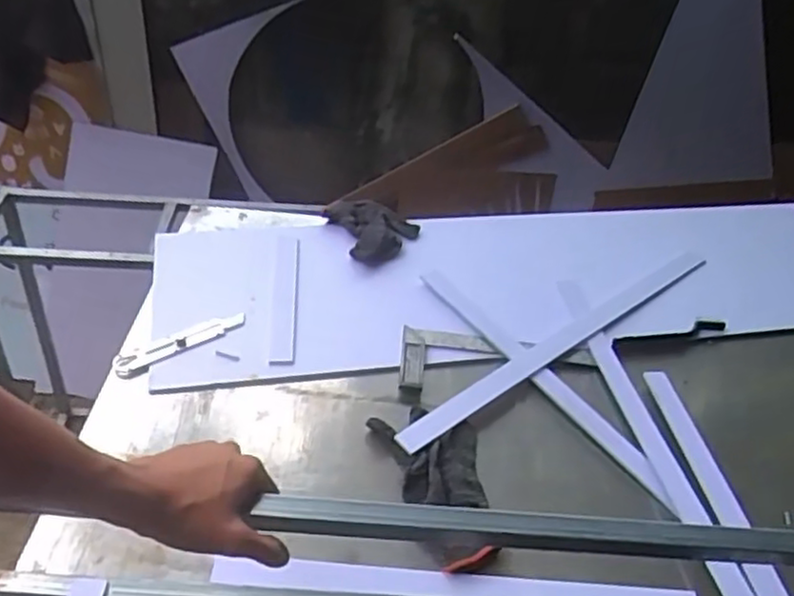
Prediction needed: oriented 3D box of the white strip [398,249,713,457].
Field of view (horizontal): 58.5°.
[{"bbox_3d":[0.210,0.049,0.870,0.527,0.015,0.038,-25,51,-31],"label":"white strip"}]

